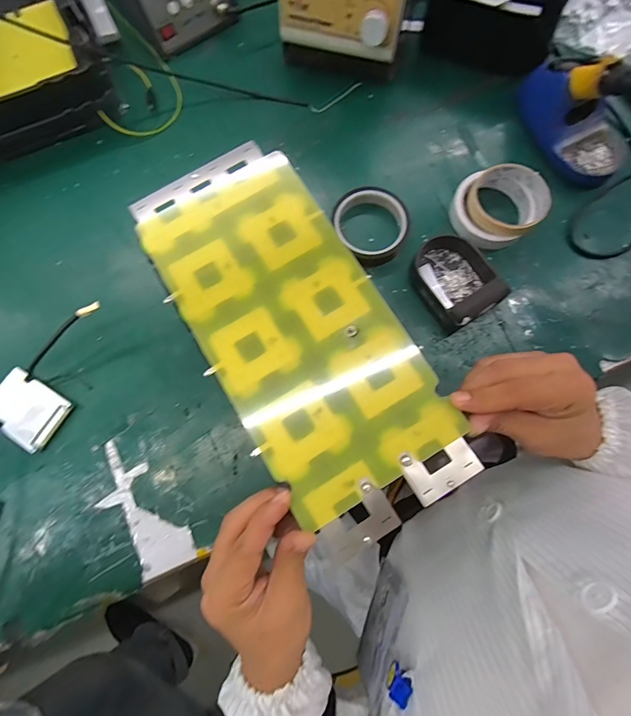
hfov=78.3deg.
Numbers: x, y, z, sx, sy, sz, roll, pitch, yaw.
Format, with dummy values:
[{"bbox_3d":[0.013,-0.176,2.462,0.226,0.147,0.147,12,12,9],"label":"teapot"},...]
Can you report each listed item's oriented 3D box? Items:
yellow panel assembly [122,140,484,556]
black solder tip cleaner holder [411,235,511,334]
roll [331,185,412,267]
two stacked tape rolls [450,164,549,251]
[{"bbox_3d":[-0.017,-0.026,0.298,0.137,0.004,0.315,-31,78,-5],"label":"yellow panel assembly"},{"bbox_3d":[0.155,-0.088,0.438,0.077,0.032,0.099,-31,80,-5],"label":"black solder tip cleaner holder"},{"bbox_3d":[0.064,-0.158,0.461,0.089,0.023,0.086,0,79,1],"label":"roll"},{"bbox_3d":[0.213,-0.176,0.452,0.099,0.035,0.091,0,79,1],"label":"two stacked tape rolls"}]

